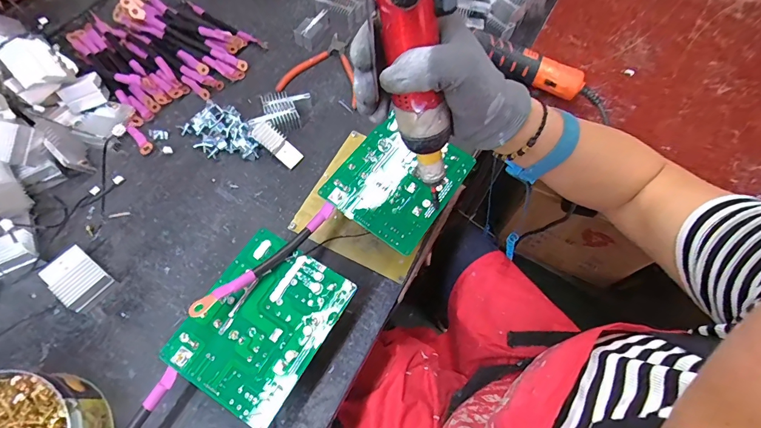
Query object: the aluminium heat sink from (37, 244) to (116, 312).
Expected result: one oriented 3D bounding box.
[{"bbox_3d":[-0.338,0.070,0.427,0.067,0.030,0.046,34,67,14],"label":"aluminium heat sink"}]

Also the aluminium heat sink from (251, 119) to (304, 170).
[{"bbox_3d":[-0.137,-0.094,0.511,0.072,0.012,0.030,44,68,-7],"label":"aluminium heat sink"}]

